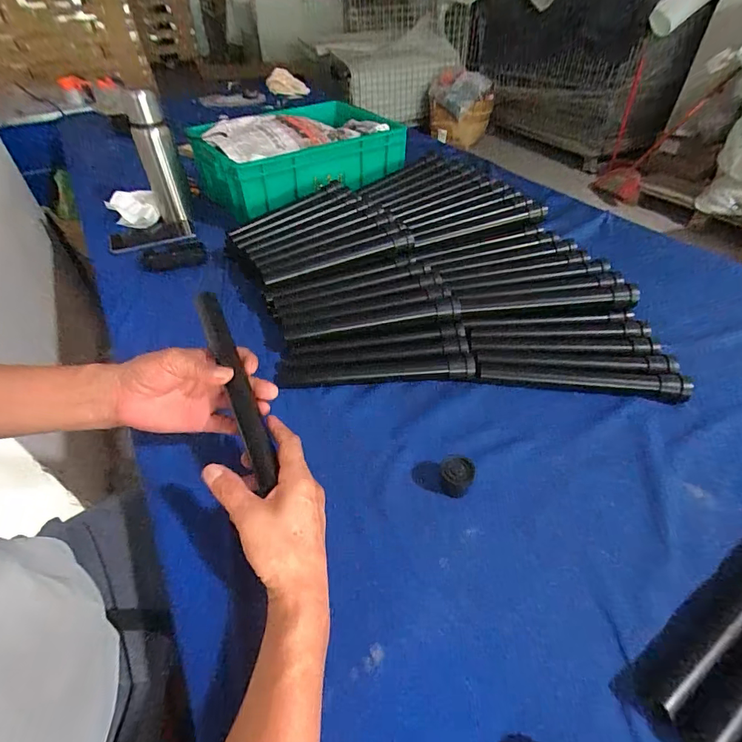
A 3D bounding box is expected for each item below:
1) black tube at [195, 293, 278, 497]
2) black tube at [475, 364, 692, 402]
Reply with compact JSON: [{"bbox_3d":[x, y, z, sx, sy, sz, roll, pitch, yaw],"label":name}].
[{"bbox_3d":[-0.131,0.013,0.406,0.023,0.024,0.208,-19,71,-17],"label":"black tube"},{"bbox_3d":[0.263,0.009,0.529,0.245,0.023,0.028,8,45,10],"label":"black tube"}]

